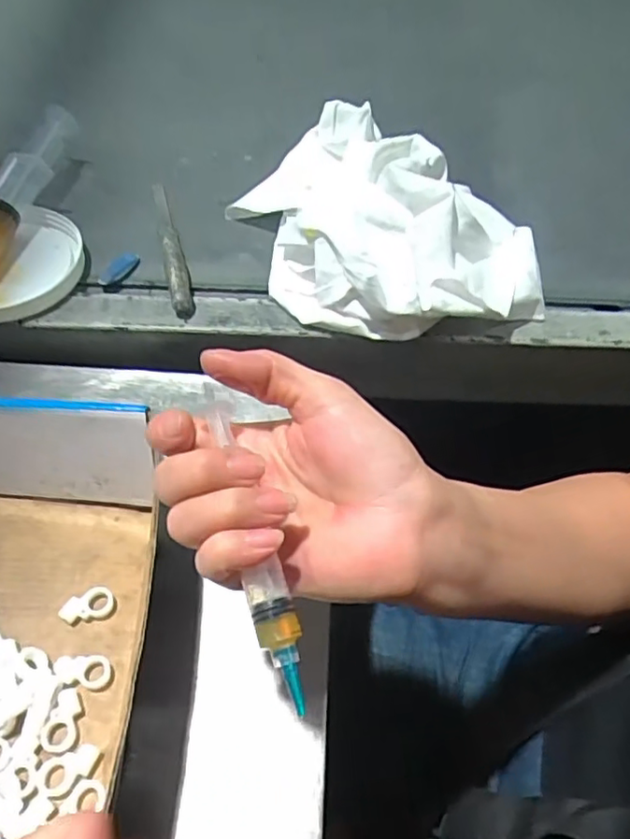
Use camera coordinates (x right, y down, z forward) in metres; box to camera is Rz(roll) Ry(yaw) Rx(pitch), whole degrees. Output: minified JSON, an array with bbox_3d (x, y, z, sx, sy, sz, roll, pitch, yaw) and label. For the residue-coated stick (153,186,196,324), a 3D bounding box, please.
[{"bbox_3d":[-0.122,-0.147,0.520,0.017,0.016,0.171,-11,56,-11],"label":"residue-coated stick"}]

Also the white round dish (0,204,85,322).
[{"bbox_3d":[-0.251,-0.125,0.494,0.120,0.021,0.114,2,54,-2],"label":"white round dish"}]

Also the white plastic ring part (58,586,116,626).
[{"bbox_3d":[-0.135,0.111,0.366,0.029,0.007,0.019,-12,56,-12],"label":"white plastic ring part"}]

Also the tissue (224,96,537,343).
[{"bbox_3d":[0.052,-0.171,0.506,0.191,0.068,0.254,-18,57,-16],"label":"tissue"}]

